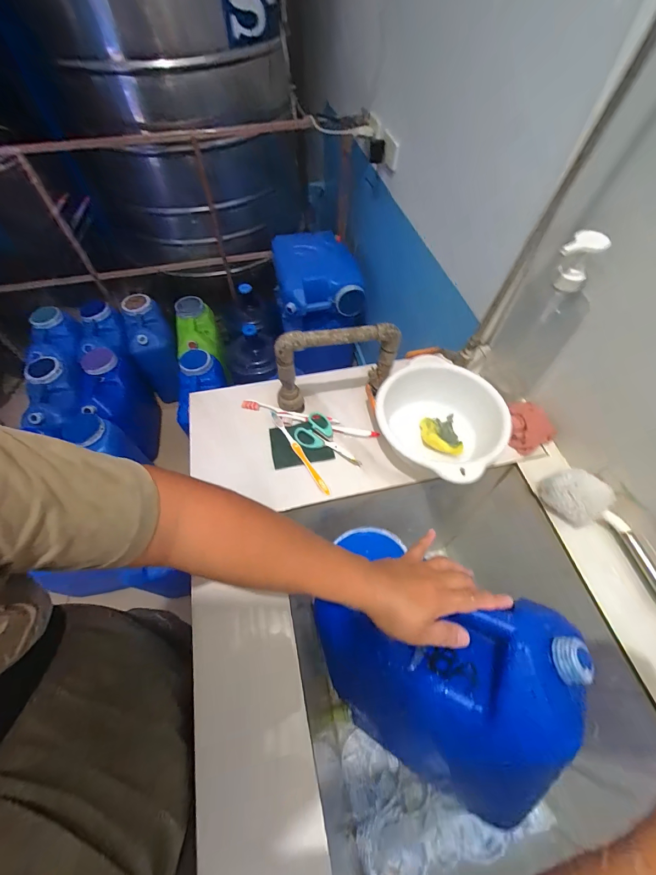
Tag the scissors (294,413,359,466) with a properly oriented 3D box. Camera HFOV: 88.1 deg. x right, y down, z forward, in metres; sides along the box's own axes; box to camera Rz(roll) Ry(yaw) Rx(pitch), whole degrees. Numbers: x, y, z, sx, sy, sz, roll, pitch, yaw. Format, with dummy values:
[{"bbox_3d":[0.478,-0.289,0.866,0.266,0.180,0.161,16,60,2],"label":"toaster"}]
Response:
[{"bbox_3d":[0.006,0.009,0.583,0.119,0.015,0.067,35,63,5],"label":"scissors"}]

